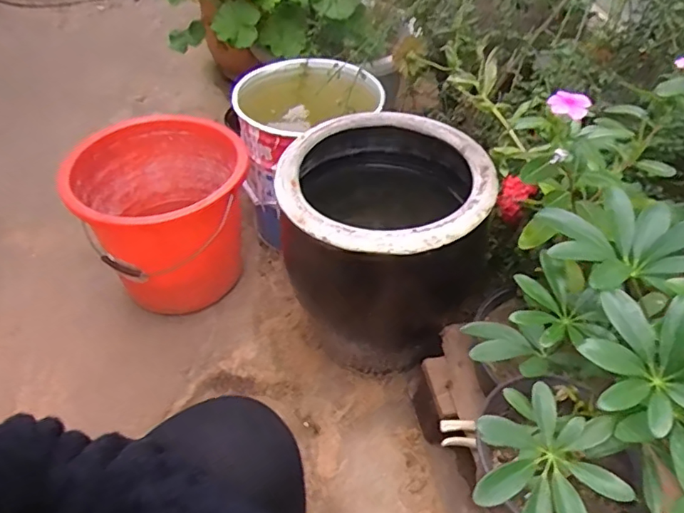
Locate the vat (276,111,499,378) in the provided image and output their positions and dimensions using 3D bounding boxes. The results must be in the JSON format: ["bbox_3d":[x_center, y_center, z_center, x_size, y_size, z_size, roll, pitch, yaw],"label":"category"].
[{"bbox_3d":[0.069,-0.003,0.917,0.325,0.363,0.307,1,46,-1],"label":"vat"}]

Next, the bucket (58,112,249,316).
[{"bbox_3d":[-0.314,-0.062,1.001,0.286,0.279,0.286,-8,46,-10],"label":"bucket"}]

